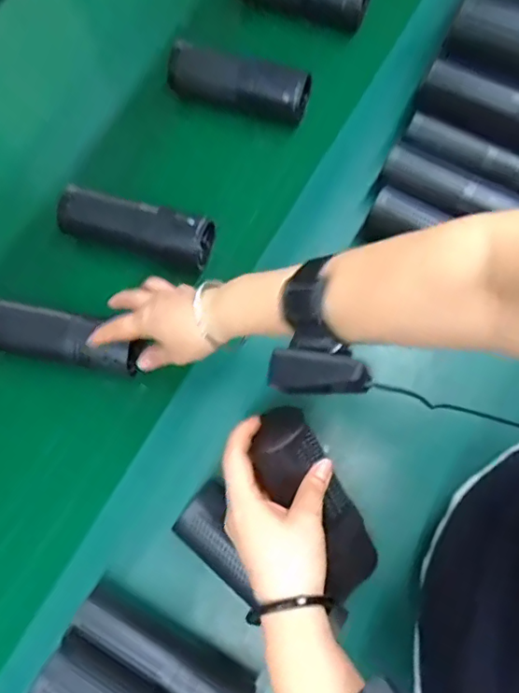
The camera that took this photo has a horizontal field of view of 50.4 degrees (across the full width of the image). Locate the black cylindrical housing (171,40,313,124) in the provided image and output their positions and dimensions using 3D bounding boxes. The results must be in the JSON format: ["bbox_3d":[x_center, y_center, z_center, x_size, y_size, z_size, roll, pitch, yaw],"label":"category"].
[{"bbox_3d":[-0.028,-0.309,0.637,0.170,0.052,0.051,21,75,8],"label":"black cylindrical housing"}]

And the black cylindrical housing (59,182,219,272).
[{"bbox_3d":[-0.135,-0.130,0.596,0.165,0.045,0.048,18,74,8],"label":"black cylindrical housing"}]

